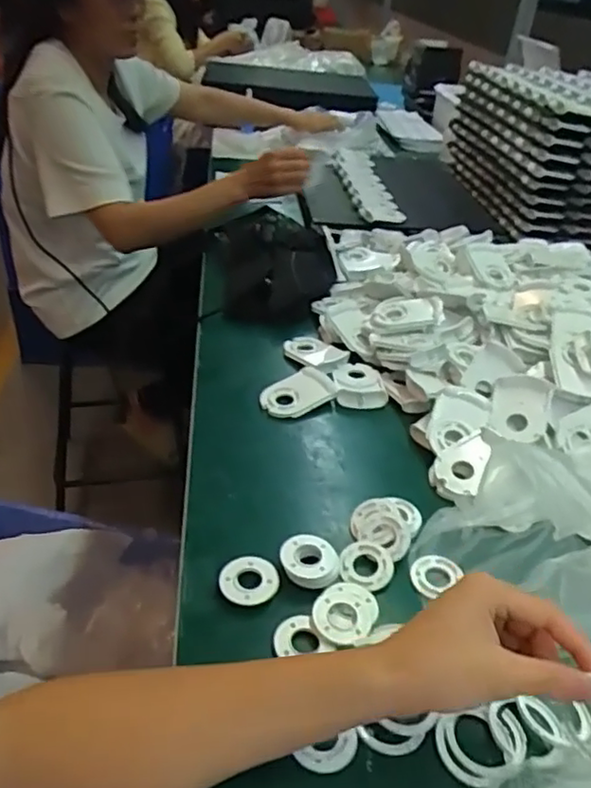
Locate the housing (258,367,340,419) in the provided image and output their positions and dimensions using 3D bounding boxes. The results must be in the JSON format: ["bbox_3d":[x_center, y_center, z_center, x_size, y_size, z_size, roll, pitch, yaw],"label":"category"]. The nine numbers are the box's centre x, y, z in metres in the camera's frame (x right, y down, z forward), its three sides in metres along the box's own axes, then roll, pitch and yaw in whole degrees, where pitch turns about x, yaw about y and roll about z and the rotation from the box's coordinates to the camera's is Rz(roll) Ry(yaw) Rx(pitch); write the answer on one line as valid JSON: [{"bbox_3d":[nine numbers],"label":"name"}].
[{"bbox_3d":[0.004,0.001,0.719,0.085,0.017,0.056,-26,47,-38],"label":"housing"}]

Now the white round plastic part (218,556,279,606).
[{"bbox_3d":[-0.036,0.148,0.500,0.042,0.010,0.047,31,42,31],"label":"white round plastic part"}]

